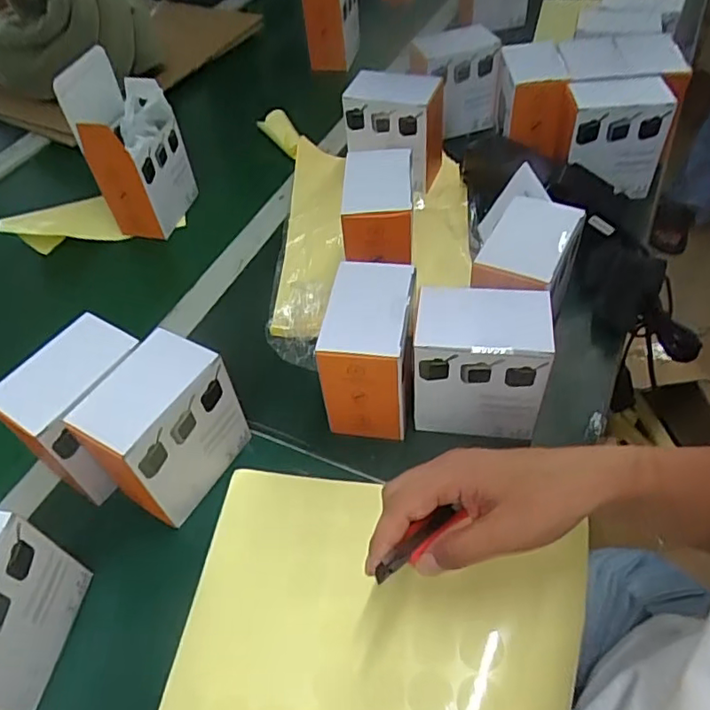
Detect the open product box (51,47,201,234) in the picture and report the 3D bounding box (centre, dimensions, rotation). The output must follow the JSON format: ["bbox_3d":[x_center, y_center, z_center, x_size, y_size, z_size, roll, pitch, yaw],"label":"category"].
[{"bbox_3d":[-0.258,-0.244,0.676,0.073,0.184,0.099,10,52,13],"label":"open product box"}]

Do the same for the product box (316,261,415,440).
[{"bbox_3d":[0.015,0.002,0.476,0.068,0.116,0.100,4,51,8],"label":"product box"}]

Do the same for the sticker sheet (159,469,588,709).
[{"bbox_3d":[0.015,0.174,0.398,0.264,0.031,0.184,5,51,9],"label":"sticker sheet"}]

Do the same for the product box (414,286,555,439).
[{"bbox_3d":[0.098,0.006,0.458,0.097,0.111,0.068,5,51,10],"label":"product box"}]

